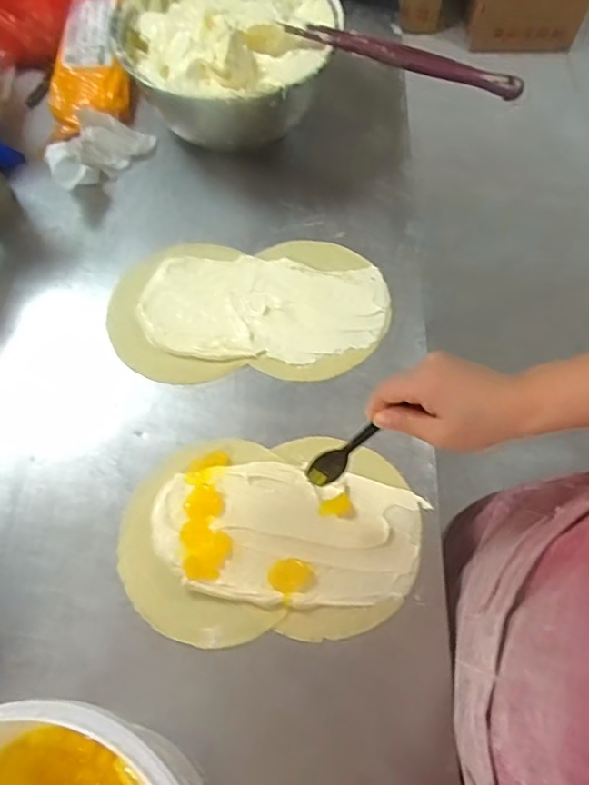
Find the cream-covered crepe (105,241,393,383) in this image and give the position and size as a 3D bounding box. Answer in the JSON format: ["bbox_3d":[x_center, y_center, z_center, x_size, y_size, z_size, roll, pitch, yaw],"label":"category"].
[{"bbox_3d":[-0.049,-0.094,0.620,0.294,0.011,0.168,-1,64,-1],"label":"cream-covered crepe"}]

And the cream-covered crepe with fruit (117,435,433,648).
[{"bbox_3d":[-0.019,0.126,0.520,0.264,0.011,0.176,-2,64,-2],"label":"cream-covered crepe with fruit"}]

